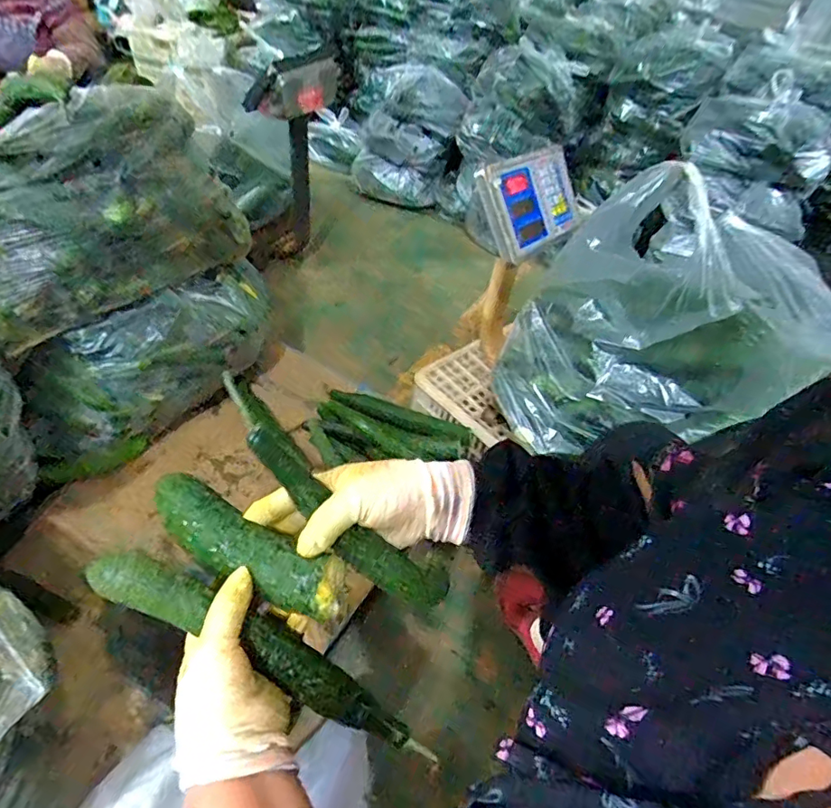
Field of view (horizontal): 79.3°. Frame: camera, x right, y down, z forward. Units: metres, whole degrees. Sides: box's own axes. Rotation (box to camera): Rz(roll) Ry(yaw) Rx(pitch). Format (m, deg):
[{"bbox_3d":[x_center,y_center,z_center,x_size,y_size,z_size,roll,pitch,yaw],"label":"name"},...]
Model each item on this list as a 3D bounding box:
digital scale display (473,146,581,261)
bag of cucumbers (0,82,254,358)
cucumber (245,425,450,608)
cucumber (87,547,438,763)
[{"bbox_3d":[0.196,-0.327,0.800,0.098,0.107,0.248,34,50,23],"label":"digital scale display"},{"bbox_3d":[-0.451,-0.281,0.702,0.154,0.233,0.455,27,47,18],"label":"bag of cucumbers"},{"bbox_3d":[-0.054,0.092,0.385,0.194,0.025,0.032,45,46,-10],"label":"cucumber"},{"bbox_3d":[-0.110,0.180,0.367,0.278,0.032,0.033,31,46,-2],"label":"cucumber"}]

